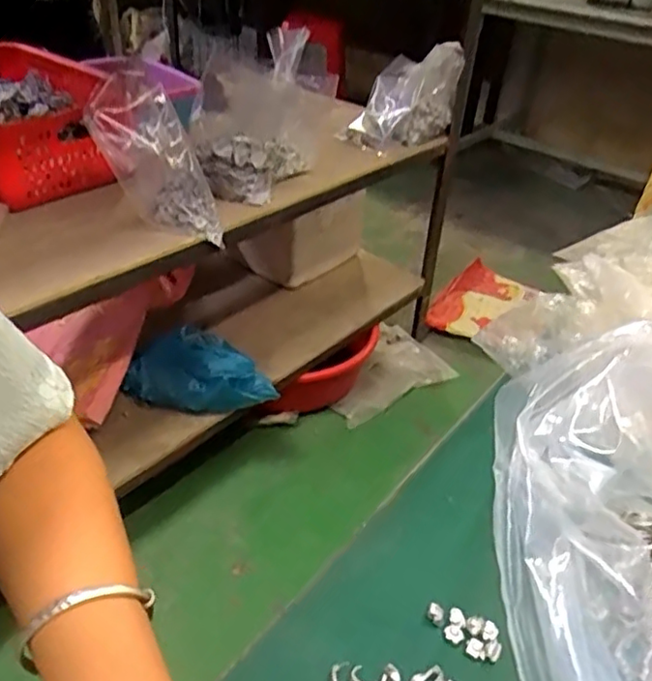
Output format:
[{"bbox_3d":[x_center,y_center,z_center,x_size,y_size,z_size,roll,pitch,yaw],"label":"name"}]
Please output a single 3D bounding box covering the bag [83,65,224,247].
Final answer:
[{"bbox_3d":[-0.258,-0.264,0.953,0.110,0.264,0.129,-17,29,19],"label":"bag"}]

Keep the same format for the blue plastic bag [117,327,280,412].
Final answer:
[{"bbox_3d":[-0.236,0.054,1.199,0.289,0.105,0.135,13,37,12],"label":"blue plastic bag"}]

